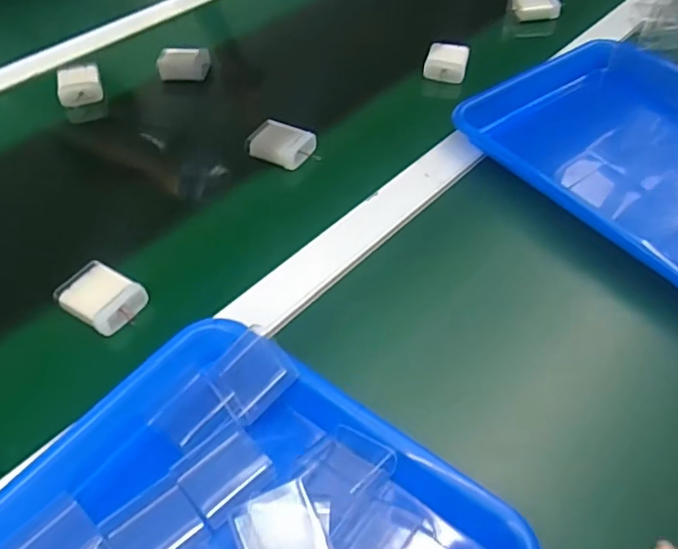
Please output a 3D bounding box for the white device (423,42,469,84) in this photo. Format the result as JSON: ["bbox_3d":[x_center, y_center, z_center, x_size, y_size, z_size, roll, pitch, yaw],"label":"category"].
[{"bbox_3d":[0.118,-0.232,0.622,0.043,0.018,0.051,11,51,10],"label":"white device"}]

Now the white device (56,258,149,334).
[{"bbox_3d":[-0.174,0.017,0.417,0.054,0.014,0.045,28,56,22],"label":"white device"}]

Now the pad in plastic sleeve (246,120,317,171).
[{"bbox_3d":[-0.053,-0.122,0.530,0.057,0.016,0.043,18,53,15],"label":"pad in plastic sleeve"}]

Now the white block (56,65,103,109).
[{"bbox_3d":[-0.273,-0.201,0.601,0.041,0.016,0.057,-14,52,-11],"label":"white block"}]

